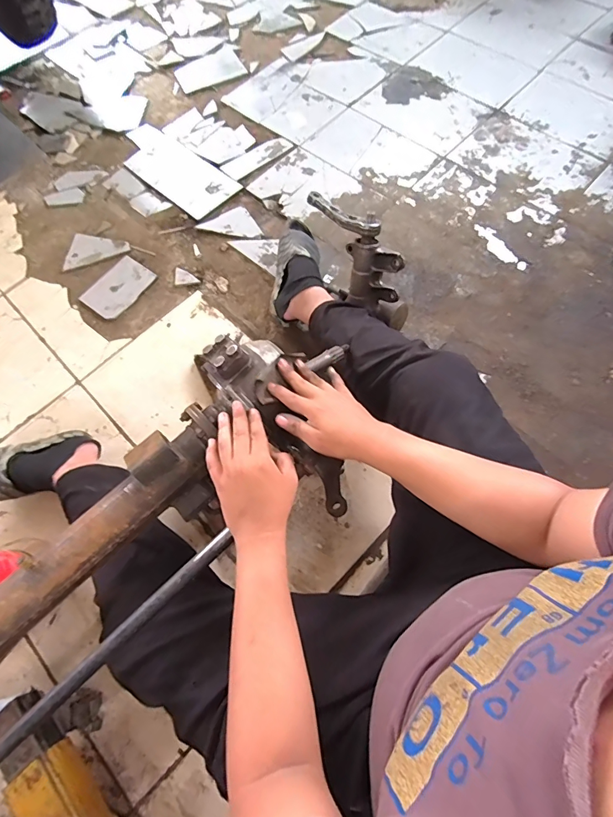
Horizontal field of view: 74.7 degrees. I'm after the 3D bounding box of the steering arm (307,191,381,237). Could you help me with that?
[{"bbox_3d":[0.077,-0.416,0.852,0.178,0.039,0.028,36,73,15],"label":"steering arm"}]

